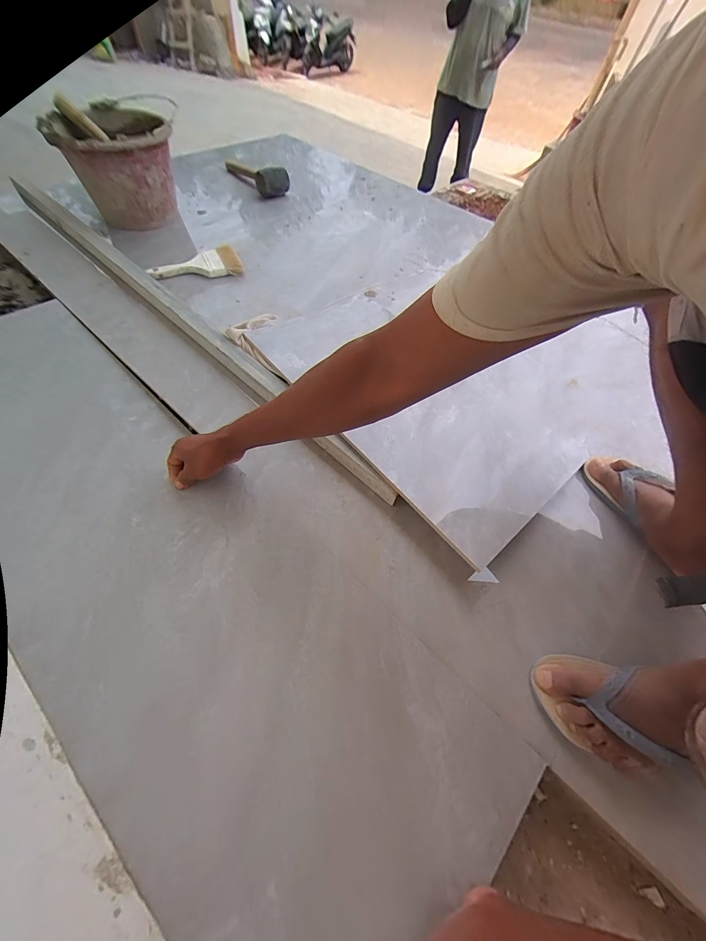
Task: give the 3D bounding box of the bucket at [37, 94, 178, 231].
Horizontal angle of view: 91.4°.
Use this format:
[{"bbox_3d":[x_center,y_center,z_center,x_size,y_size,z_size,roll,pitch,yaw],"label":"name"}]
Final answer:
[{"bbox_3d":[-0.622,-0.814,0.932,0.272,0.190,0.274,-24,62,-18],"label":"bucket"}]

